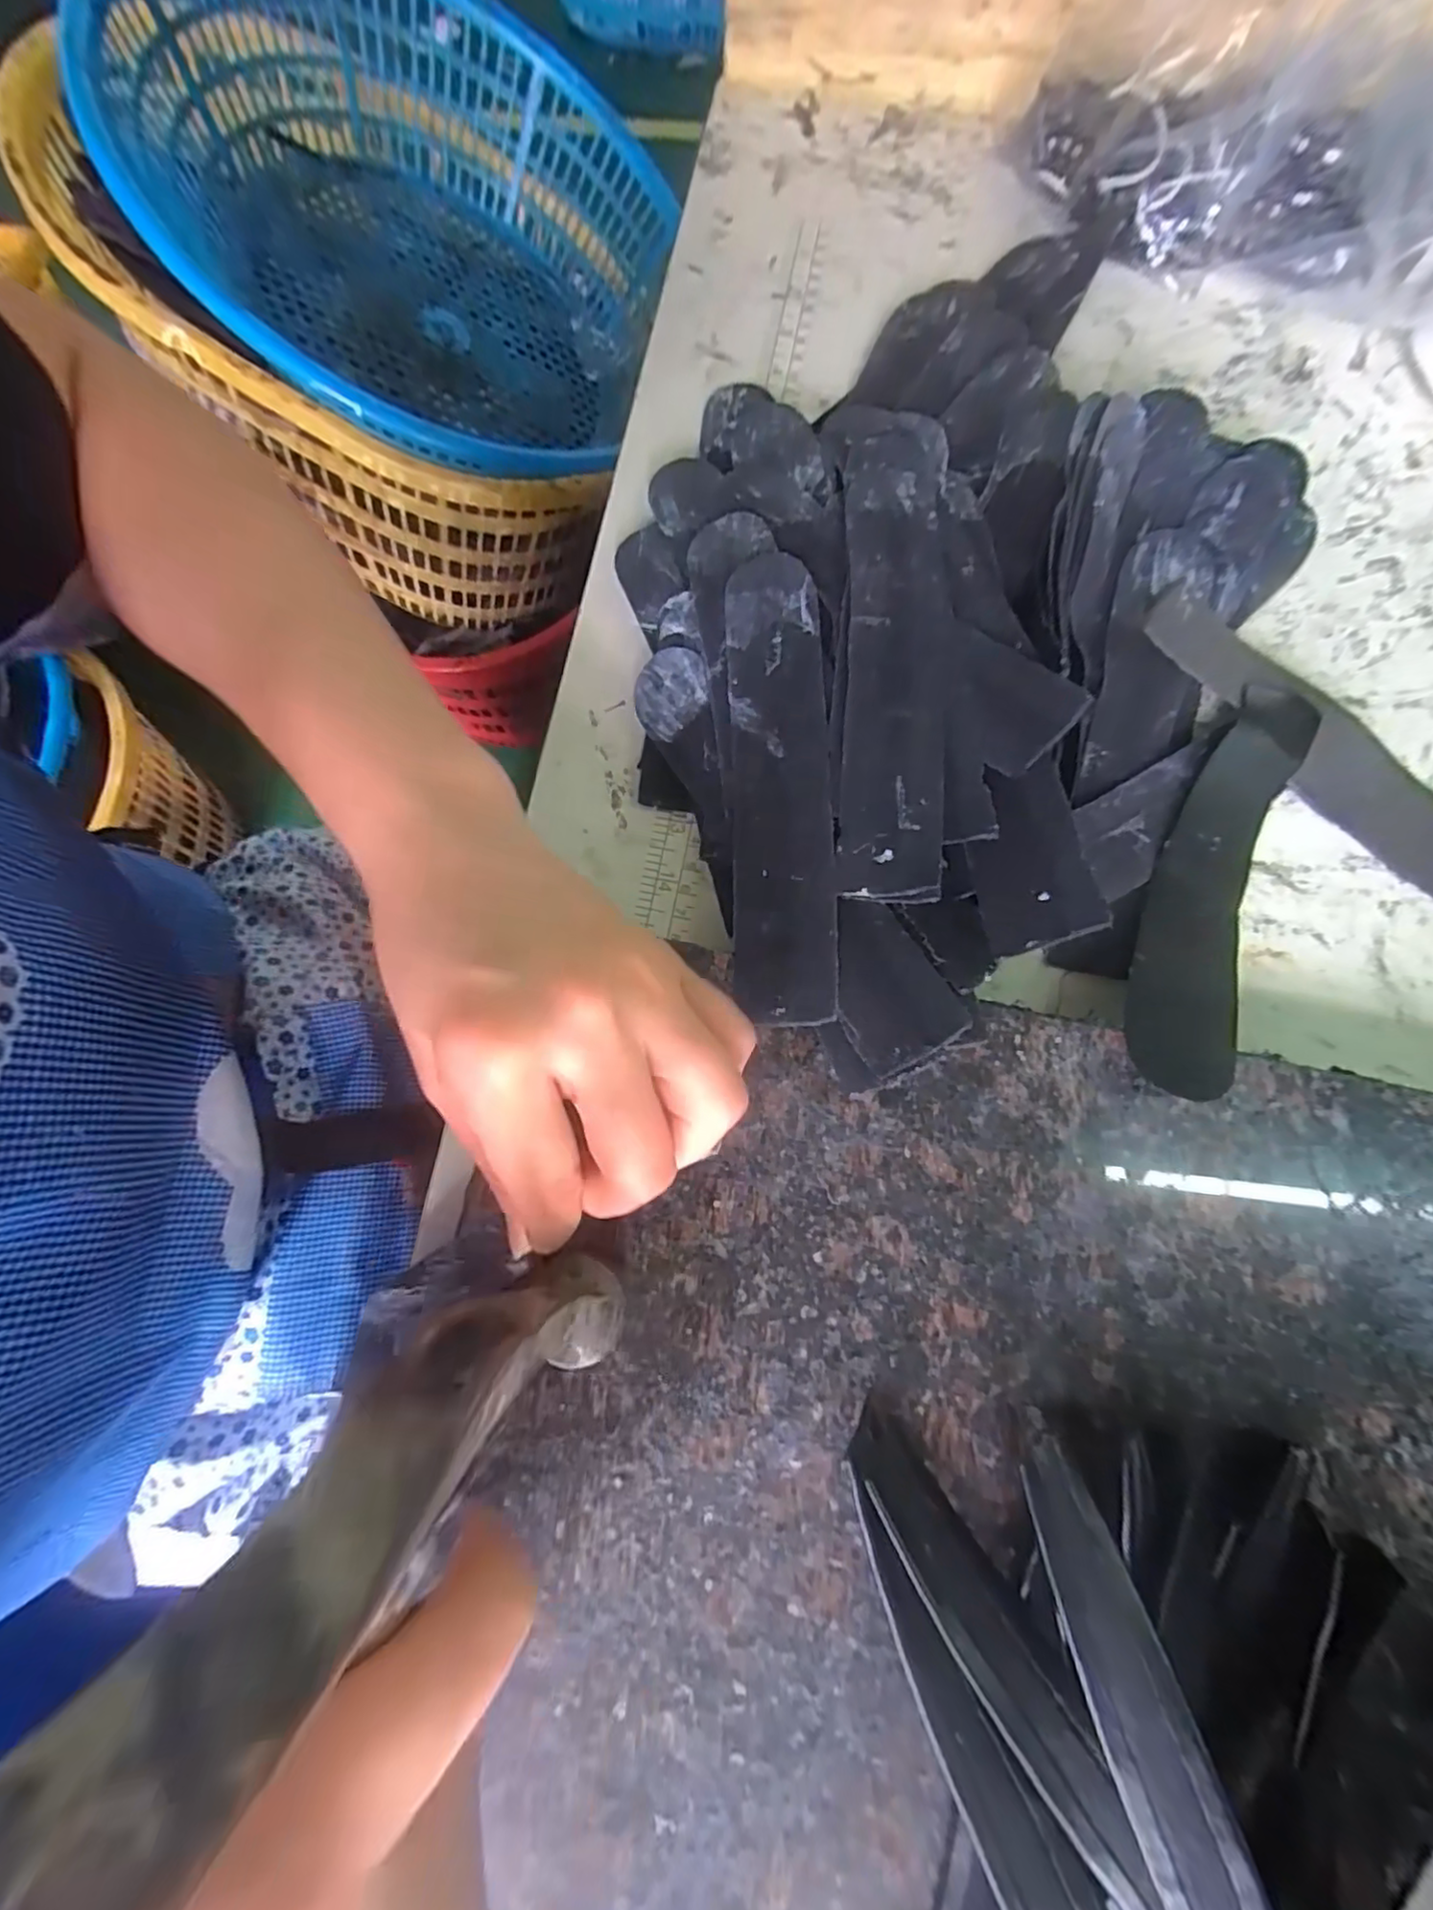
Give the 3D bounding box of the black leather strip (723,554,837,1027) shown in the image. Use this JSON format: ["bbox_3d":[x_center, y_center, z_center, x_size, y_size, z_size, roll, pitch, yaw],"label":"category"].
[{"bbox_3d":[0.023,-0.066,0.240,0.037,0.007,0.181,-4,76,10],"label":"black leather strip"}]

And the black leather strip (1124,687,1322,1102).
[{"bbox_3d":[0.185,-0.028,0.243,0.039,0.020,0.167,24,79,6],"label":"black leather strip"}]

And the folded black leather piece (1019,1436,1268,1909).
[{"bbox_3d":[0.112,0.211,0.150,0.021,0.028,0.167,-17,78,-3],"label":"folded black leather piece"}]

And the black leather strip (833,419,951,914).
[{"bbox_3d":[0.067,-0.124,0.249,0.039,0.011,0.216,5,75,6],"label":"black leather strip"}]

